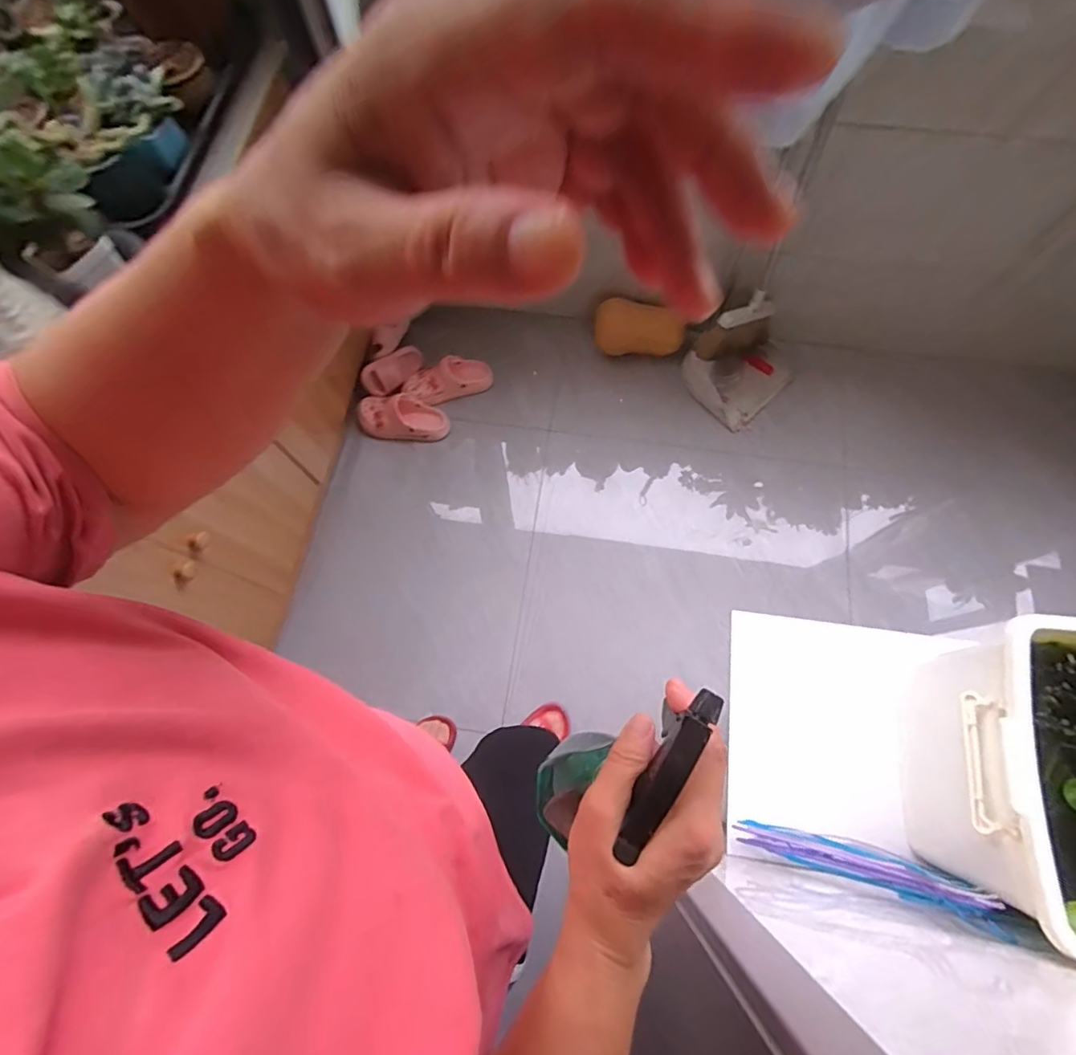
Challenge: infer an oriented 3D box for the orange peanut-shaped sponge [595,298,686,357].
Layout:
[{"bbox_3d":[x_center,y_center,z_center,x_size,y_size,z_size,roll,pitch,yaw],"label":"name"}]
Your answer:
[{"bbox_3d":[0.272,-0.527,1.422,0.238,0.155,0.045,10,53,3],"label":"orange peanut-shaped sponge"}]

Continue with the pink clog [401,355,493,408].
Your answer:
[{"bbox_3d":[-0.243,-0.396,1.435,0.230,0.082,0.083,-22,72,-6],"label":"pink clog"}]

